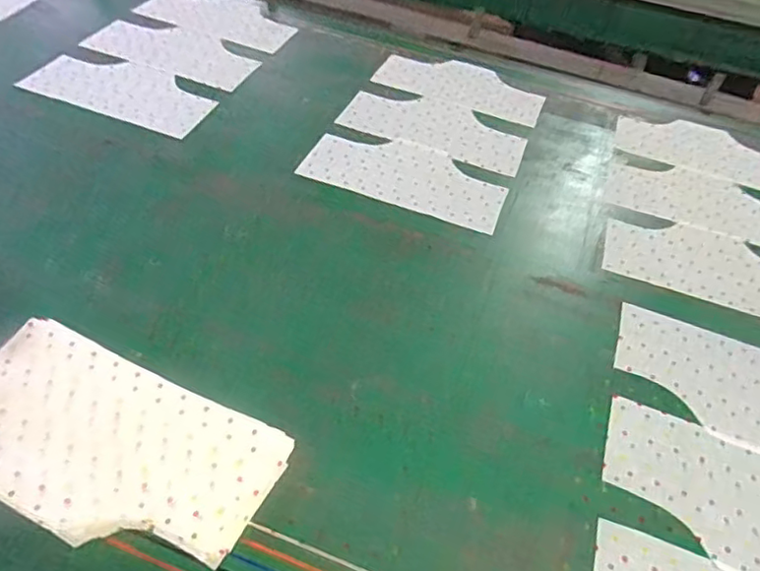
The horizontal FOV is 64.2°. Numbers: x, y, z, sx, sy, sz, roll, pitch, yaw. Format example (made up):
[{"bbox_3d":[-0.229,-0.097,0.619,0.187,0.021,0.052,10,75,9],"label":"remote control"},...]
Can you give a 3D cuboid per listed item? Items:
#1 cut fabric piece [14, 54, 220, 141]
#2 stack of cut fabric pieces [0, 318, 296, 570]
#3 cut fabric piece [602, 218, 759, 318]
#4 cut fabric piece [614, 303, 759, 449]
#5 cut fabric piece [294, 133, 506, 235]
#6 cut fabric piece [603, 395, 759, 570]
[{"bbox_3d":[-0.445,-0.340,1.055,0.322,0.007,0.153,20,48,12],"label":"cut fabric piece"},{"bbox_3d":[-0.275,0.160,0.606,0.328,0.056,0.174,21,48,13],"label":"stack of cut fabric pieces"},{"bbox_3d":[0.499,-0.031,0.906,0.316,0.006,0.167,17,48,9],"label":"cut fabric piece"},{"bbox_3d":[0.457,0.129,0.754,0.316,0.006,0.157,19,48,11],"label":"cut fabric piece"},{"bbox_3d":[0.045,-0.182,0.980,0.317,0.007,0.155,19,50,10],"label":"cut fabric piece"},{"bbox_3d":[0.403,0.241,0.651,0.317,0.005,0.164,20,47,8],"label":"cut fabric piece"}]

